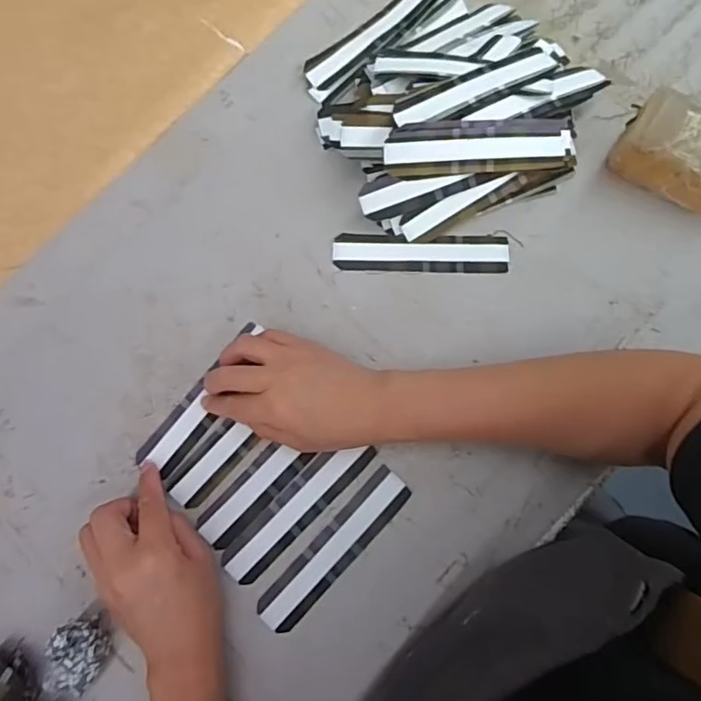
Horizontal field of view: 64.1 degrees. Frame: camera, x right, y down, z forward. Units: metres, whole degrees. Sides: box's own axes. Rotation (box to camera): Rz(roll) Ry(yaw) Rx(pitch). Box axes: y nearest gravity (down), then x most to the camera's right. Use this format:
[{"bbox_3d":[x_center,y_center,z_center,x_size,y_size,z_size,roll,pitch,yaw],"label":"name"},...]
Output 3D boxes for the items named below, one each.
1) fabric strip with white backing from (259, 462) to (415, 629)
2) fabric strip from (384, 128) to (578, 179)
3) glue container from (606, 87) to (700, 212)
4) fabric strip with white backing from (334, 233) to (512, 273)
[{"bbox_3d":[-0.011,0.149,0.422,0.032,0.004,0.140,42,83,14],"label":"fabric strip with white backing"},{"bbox_3d":[0.102,-0.154,0.433,0.151,0.009,0.034,-5,107,-8],"label":"fabric strip"},{"bbox_3d":[0.260,-0.147,0.436,0.104,0.068,0.060,29,83,6],"label":"glue container"},{"bbox_3d":[0.059,-0.081,0.467,0.143,0.004,0.031,2,81,2],"label":"fabric strip with white backing"}]

